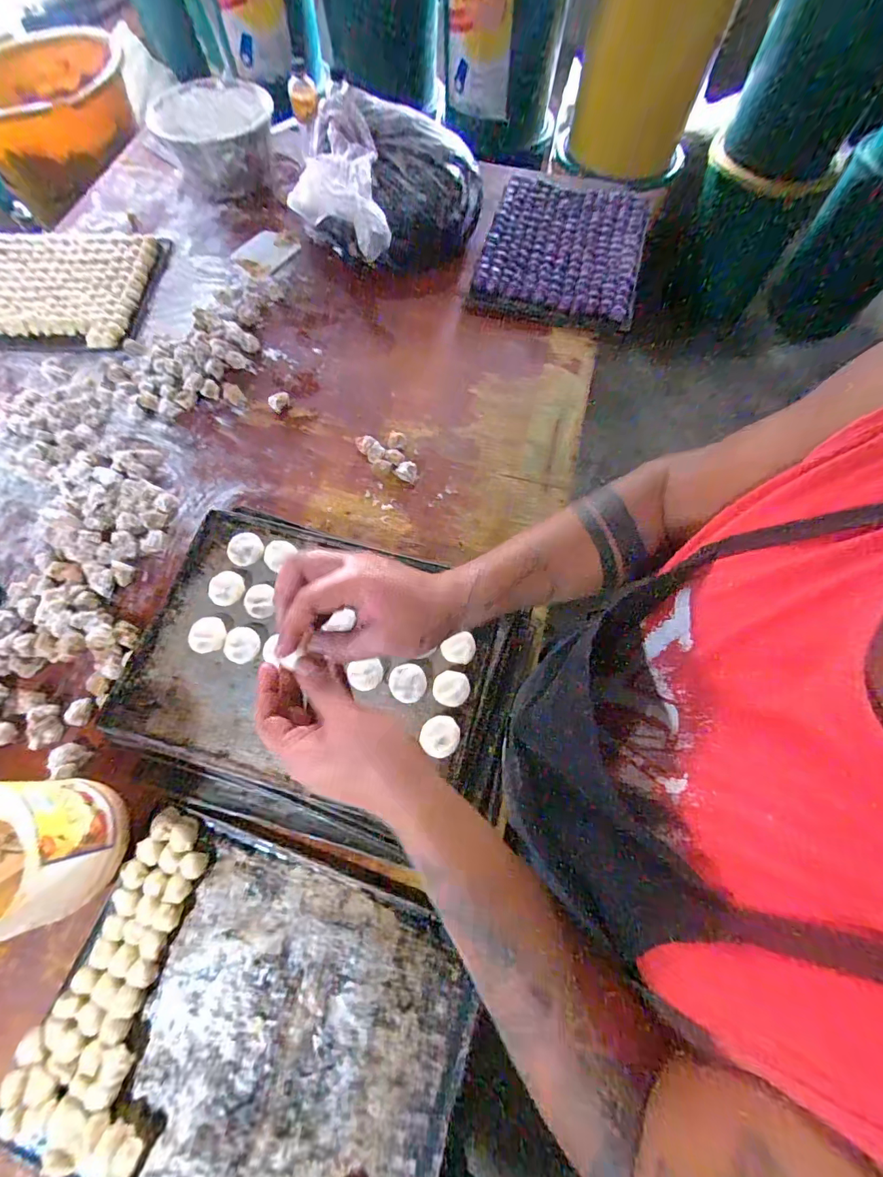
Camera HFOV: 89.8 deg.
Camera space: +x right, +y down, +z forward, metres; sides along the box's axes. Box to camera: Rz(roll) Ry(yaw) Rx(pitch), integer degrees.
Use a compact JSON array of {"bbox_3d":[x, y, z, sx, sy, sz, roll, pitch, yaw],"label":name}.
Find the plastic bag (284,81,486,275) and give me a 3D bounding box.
[{"bbox_3d":[-0.107,-0.754,0.859,0.327,0.177,0.335,13,69,5],"label":"plastic bag"}]

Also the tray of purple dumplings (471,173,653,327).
[{"bbox_3d":[0.268,-0.741,0.958,0.328,0.036,0.455,15,69,5],"label":"tray of purple dumplings"}]

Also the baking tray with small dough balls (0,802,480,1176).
[{"bbox_3d":[-0.196,0.471,0.469,0.424,0.030,0.313,18,70,7],"label":"baking tray with small dough balls"}]

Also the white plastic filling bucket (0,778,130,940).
[{"bbox_3d":[-0.446,0.273,0.452,0.151,0.127,0.132,-15,70,-6],"label":"white plastic filling bucket"}]

